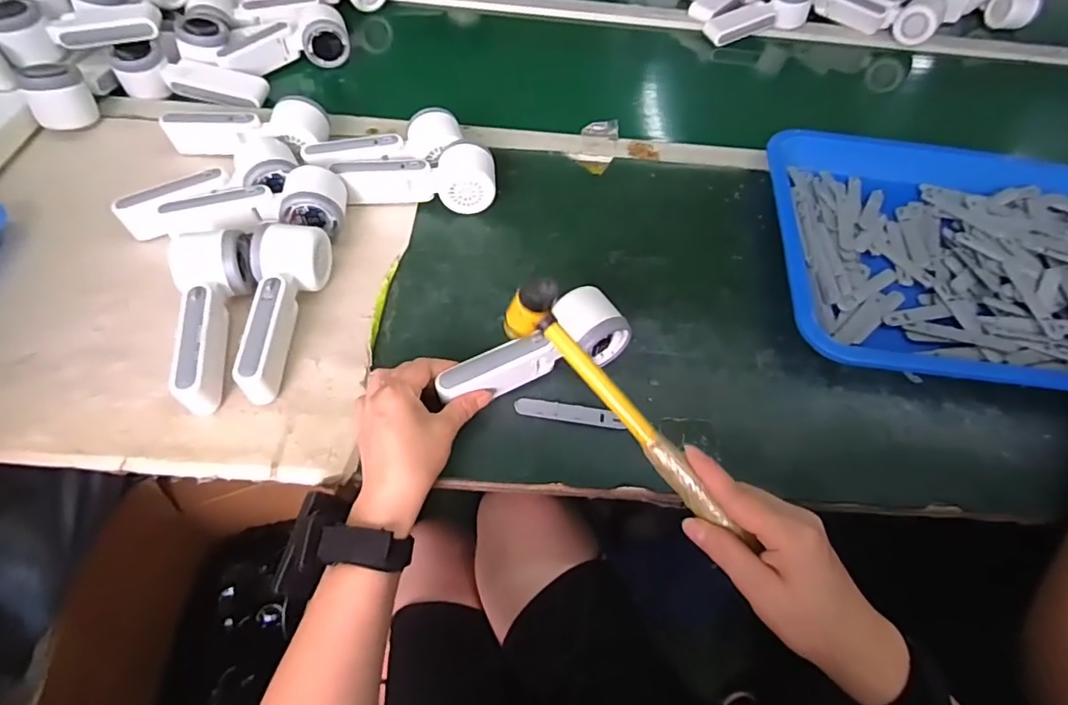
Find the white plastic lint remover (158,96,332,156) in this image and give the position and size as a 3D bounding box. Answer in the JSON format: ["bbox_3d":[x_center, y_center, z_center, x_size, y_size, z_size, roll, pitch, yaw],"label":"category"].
[{"bbox_3d":[-0.307,-0.242,0.600,0.163,0.051,0.058,9,57,2],"label":"white plastic lint remover"}]

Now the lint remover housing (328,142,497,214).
[{"bbox_3d":[-0.123,-0.183,0.583,0.163,0.054,0.053,4,57,-2],"label":"lint remover housing"}]

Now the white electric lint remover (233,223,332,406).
[{"bbox_3d":[-0.235,-0.038,0.491,0.055,0.057,0.170,6,57,0],"label":"white electric lint remover"}]

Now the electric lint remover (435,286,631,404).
[{"bbox_3d":[-0.002,0.000,0.469,0.164,0.046,0.054,-24,62,-12],"label":"electric lint remover"}]

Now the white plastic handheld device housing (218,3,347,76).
[{"bbox_3d":[-0.317,-0.391,0.703,0.152,0.049,0.058,-25,62,-19],"label":"white plastic handheld device housing"}]

